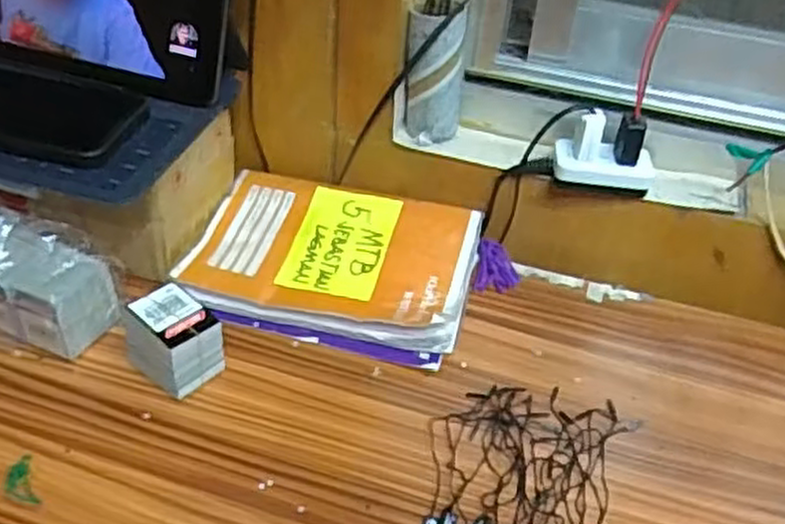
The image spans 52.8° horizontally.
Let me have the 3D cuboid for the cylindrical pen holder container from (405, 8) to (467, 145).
[{"bbox_3d":[0.031,-0.137,0.600,0.045,0.102,0.034,7,41,2],"label":"cylindrical pen holder container"}]

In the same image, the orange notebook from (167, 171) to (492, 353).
[{"bbox_3d":[-0.042,-0.004,0.599,0.201,0.026,0.142,11,41,7],"label":"orange notebook"}]

